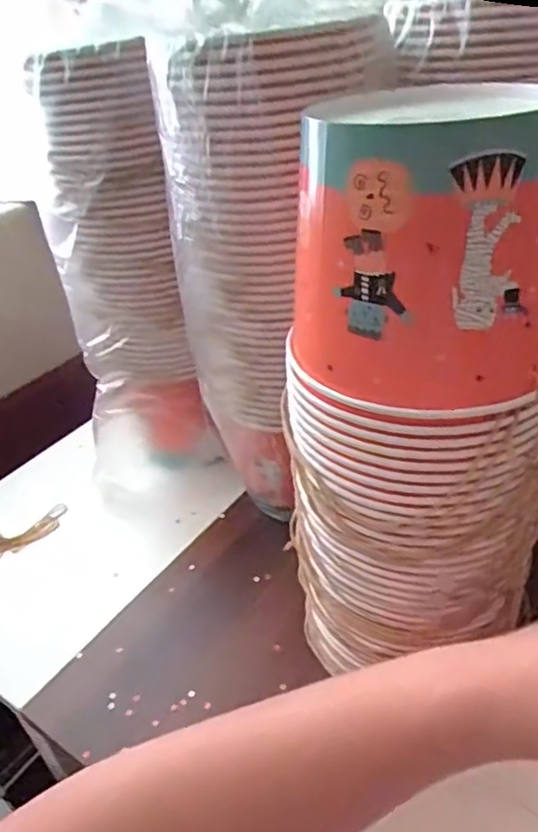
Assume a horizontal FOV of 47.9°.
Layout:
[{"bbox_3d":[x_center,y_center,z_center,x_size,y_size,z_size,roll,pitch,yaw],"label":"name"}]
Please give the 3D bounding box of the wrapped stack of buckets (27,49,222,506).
[{"bbox_3d":[-0.147,-0.116,0.613,0.141,0.422,0.130,-16,35,-12],"label":"wrapped stack of buckets"}]

